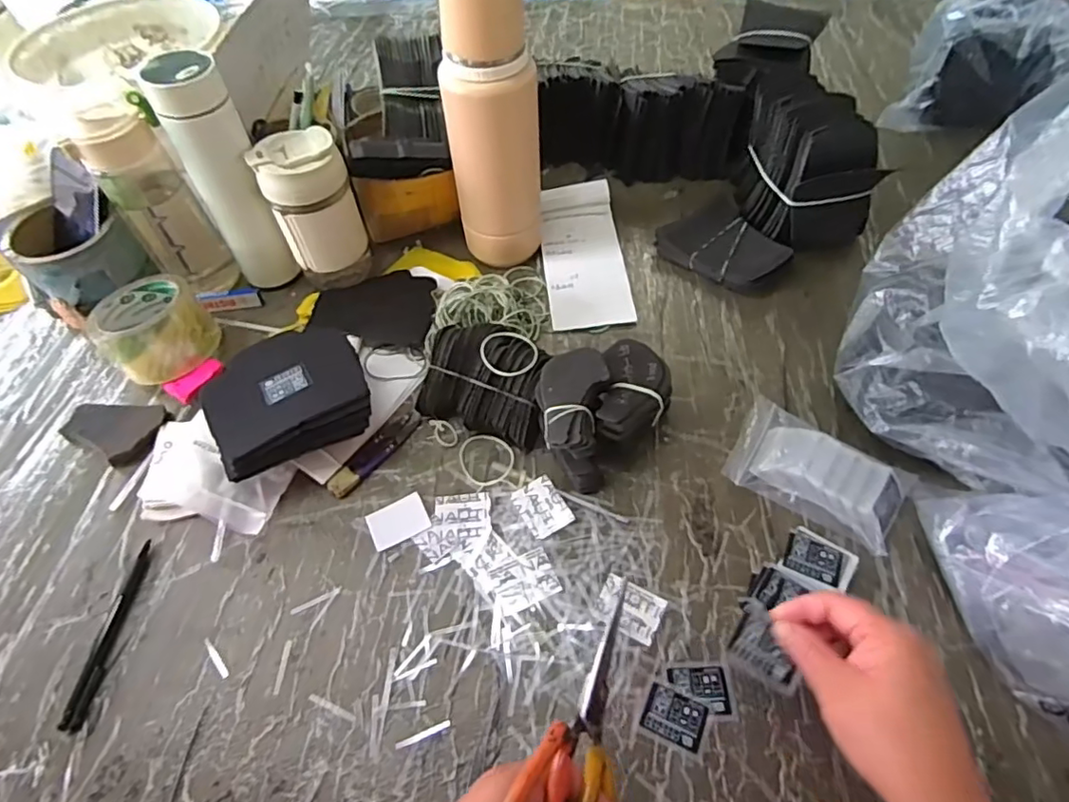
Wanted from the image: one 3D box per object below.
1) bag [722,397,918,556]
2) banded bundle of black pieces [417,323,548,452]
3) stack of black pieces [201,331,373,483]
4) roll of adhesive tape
[{"bbox_3d":[0.239,0.057,0.485,0.134,0.033,0.089,26,61,19],"label":"bag"},{"bbox_3d":[-0.040,-0.023,0.540,0.114,0.063,0.108,14,56,13],"label":"banded bundle of black pieces"},{"bbox_3d":[-0.216,-0.005,0.508,0.129,0.033,0.115,-25,58,-13],"label":"stack of black pieces"},{"bbox_3d":[-0.376,-0.074,0.579,0.095,0.068,0.095,-1,56,2],"label":"roll of adhesive tape"}]

